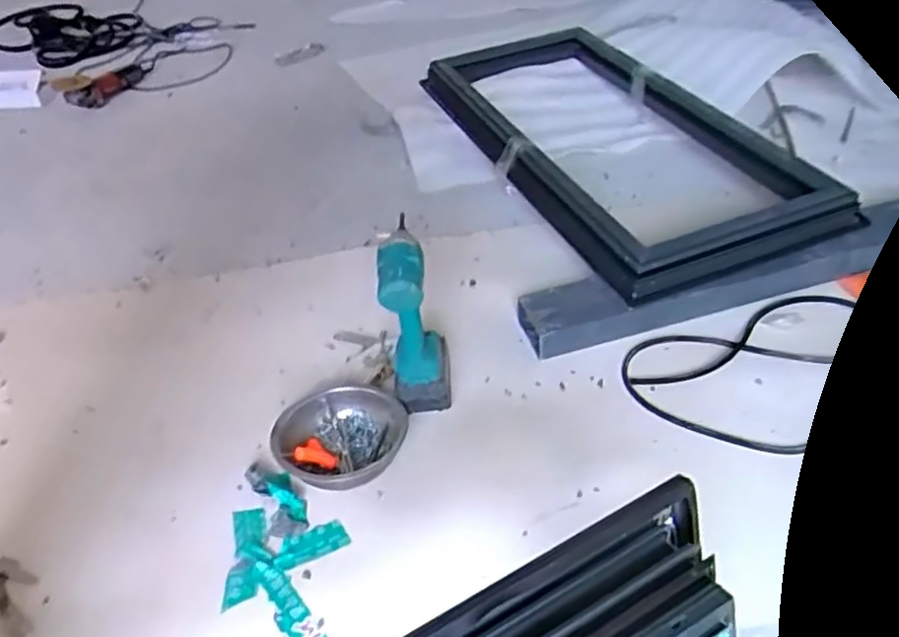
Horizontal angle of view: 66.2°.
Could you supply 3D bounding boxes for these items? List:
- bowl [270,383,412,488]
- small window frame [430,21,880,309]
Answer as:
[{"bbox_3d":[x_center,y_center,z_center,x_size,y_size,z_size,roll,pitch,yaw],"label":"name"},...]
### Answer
[{"bbox_3d":[-0.147,0.167,0.956,0.174,0.072,0.177,-4,42,3],"label":"bowl"},{"bbox_3d":[0.296,-0.396,1.451,0.475,0.089,1.018,-19,43,-16],"label":"small window frame"}]

